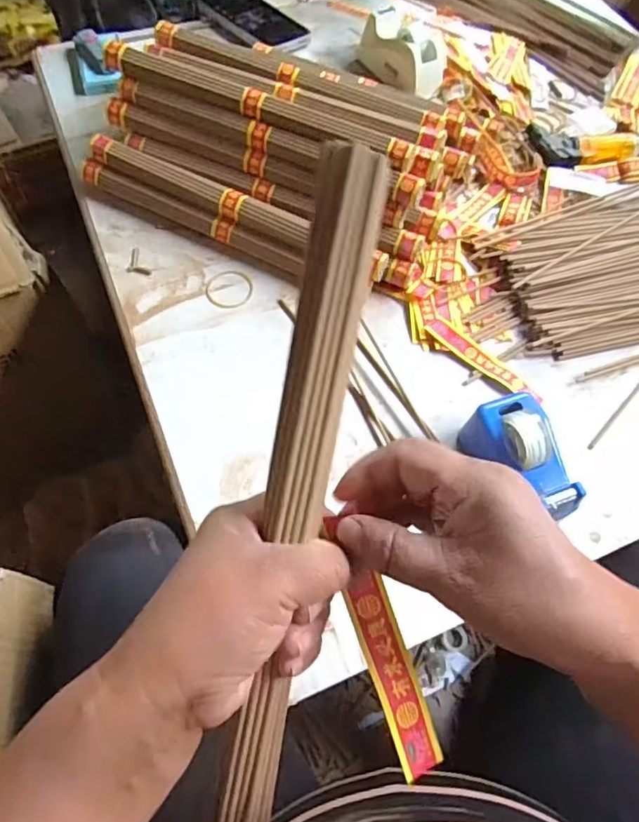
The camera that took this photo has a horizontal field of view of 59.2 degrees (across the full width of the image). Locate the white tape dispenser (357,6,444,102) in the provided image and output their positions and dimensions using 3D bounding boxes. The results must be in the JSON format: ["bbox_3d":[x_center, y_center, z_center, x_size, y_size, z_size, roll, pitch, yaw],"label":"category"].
[{"bbox_3d":[0.098,-0.434,0.684,0.062,0.060,0.119,-40,72,-21],"label":"white tape dispenser"}]

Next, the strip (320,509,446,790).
[{"bbox_3d":[0.034,0.119,0.255,0.019,0.006,0.088,-18,85,-13],"label":"strip"}]

